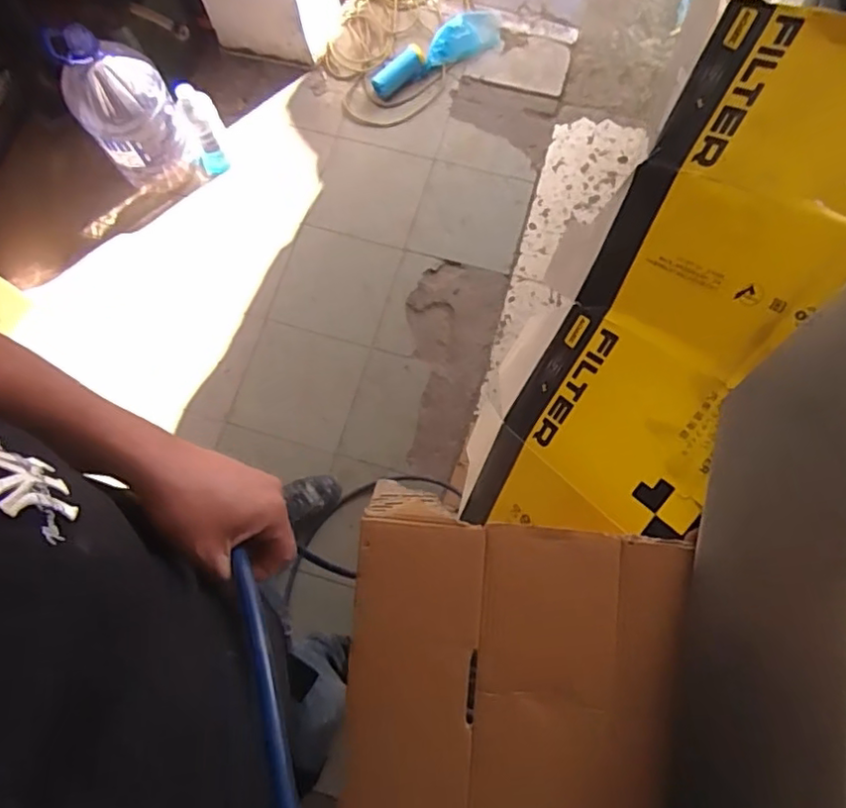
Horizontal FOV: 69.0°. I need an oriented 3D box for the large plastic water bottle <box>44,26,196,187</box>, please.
[{"bbox_3d":[-0.762,-0.754,1.594,0.224,0.436,0.201,-36,78,-7],"label":"large plastic water bottle"}]

